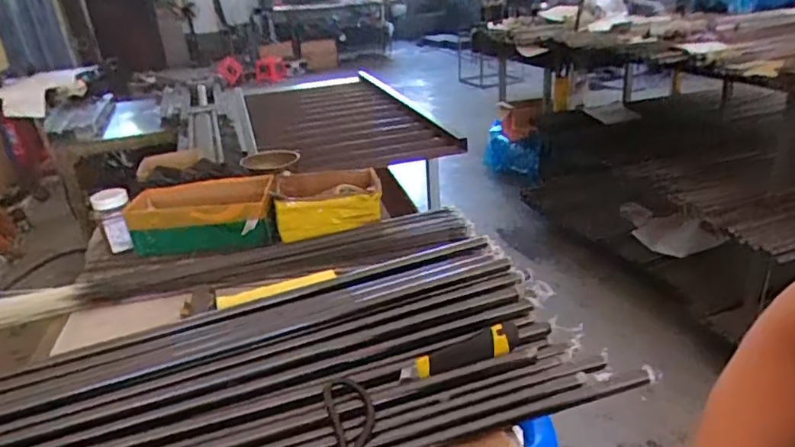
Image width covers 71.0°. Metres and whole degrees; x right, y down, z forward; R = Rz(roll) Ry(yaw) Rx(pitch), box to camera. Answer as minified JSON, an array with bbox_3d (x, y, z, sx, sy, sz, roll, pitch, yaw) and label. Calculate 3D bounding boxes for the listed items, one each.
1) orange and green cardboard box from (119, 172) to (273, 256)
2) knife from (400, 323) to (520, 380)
[{"bbox_3d":[-0.386,-0.014,1.124,0.279,0.102,0.128,-4,25,2],"label":"orange and green cardboard box"},{"bbox_3d":[0.087,0.164,0.705,0.168,0.023,0.040,-16,27,-22],"label":"knife"}]

